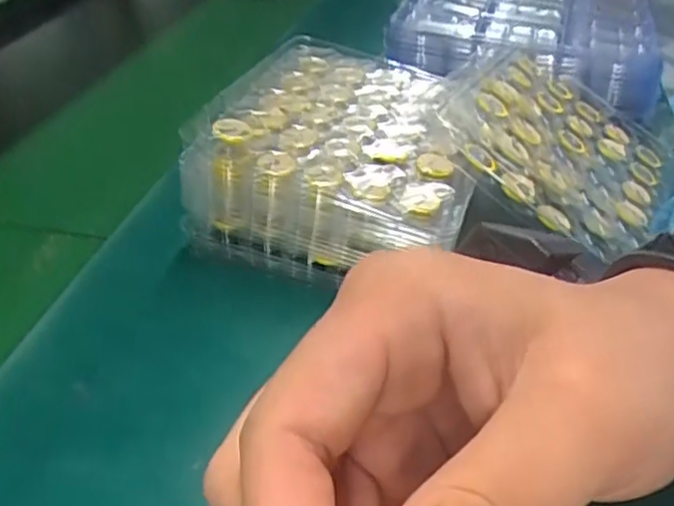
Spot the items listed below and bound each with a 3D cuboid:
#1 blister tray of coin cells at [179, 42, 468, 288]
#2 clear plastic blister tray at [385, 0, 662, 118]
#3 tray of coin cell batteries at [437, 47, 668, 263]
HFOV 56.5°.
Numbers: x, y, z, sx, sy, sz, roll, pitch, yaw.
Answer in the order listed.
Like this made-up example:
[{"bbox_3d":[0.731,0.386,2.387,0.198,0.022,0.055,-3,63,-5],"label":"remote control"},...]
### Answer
[{"bbox_3d":[0.009,-0.062,0.378,0.147,0.073,0.173,9,39,12],"label":"blister tray of coin cells"},{"bbox_3d":[0.204,-0.276,0.644,0.206,0.035,0.499,11,39,13],"label":"clear plastic blister tray"},{"bbox_3d":[0.141,-0.073,0.393,0.138,0.011,0.196,40,43,4],"label":"tray of coin cell batteries"}]

